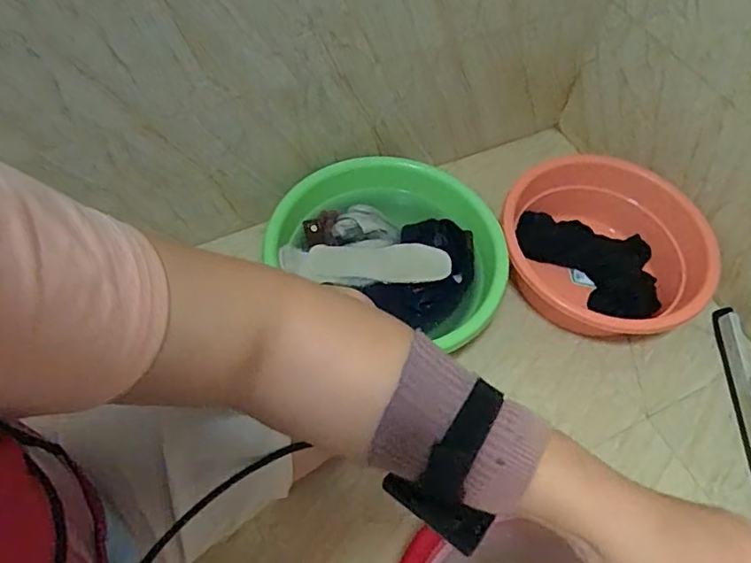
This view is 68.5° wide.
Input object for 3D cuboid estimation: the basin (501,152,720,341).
[{"bbox_3d":[0.382,-0.043,0.941,0.296,0.146,0.316,1,57,-1],"label":"basin"}]

